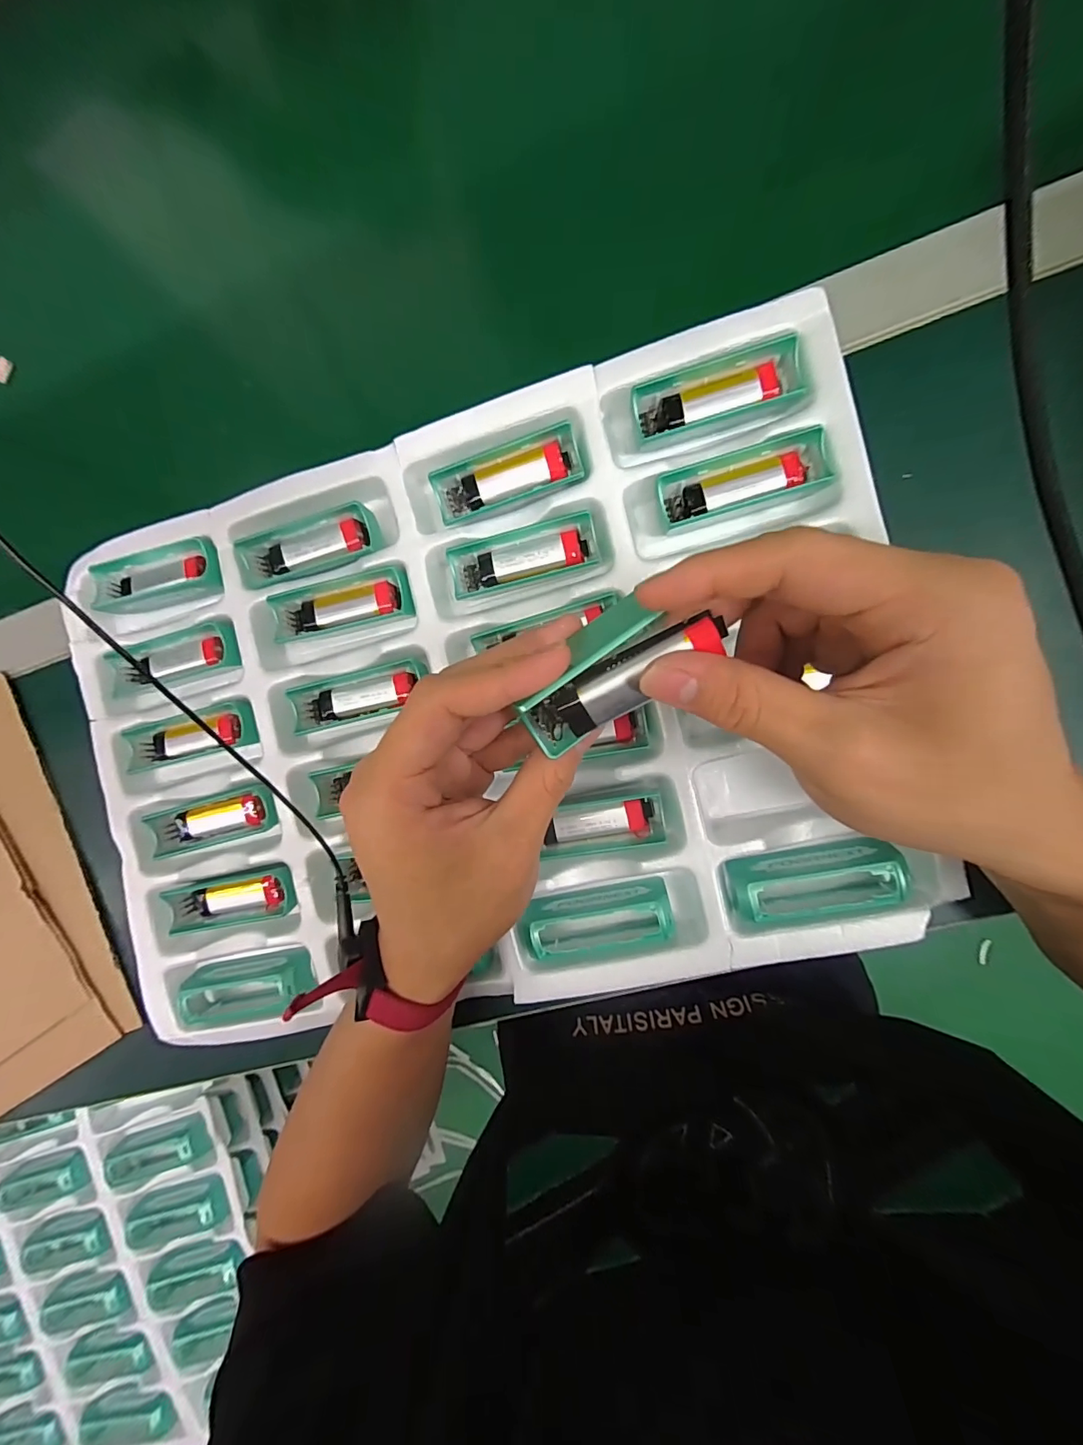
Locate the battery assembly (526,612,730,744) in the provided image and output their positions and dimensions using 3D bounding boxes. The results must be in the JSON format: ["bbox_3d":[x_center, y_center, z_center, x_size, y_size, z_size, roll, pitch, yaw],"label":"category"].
[{"bbox_3d":[0.028,-0.014,0.160,0.067,0.015,0.018,-32,87,15],"label":"battery assembly"}]

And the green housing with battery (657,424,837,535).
[{"bbox_3d":[0.101,-0.121,0.246,0.080,0.017,0.030,-14,90,9],"label":"green housing with battery"}]

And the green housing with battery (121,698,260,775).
[{"bbox_3d":[-0.209,0.007,0.298,0.083,0.020,0.028,-13,90,9],"label":"green housing with battery"}]

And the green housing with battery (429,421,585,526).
[{"bbox_3d":[-0.018,-0.133,0.263,0.079,0.017,0.030,-15,90,9],"label":"green housing with battery"}]

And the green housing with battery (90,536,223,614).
[{"bbox_3d":[-0.232,-0.088,0.294,0.081,0.015,0.036,-7,91,9],"label":"green housing with battery"}]

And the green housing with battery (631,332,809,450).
[{"bbox_3d":[0.087,-0.165,0.244,0.080,0.016,0.029,-12,90,9],"label":"green housing with battery"}]

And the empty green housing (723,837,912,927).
[{"bbox_3d":[0.135,0.080,0.246,0.078,0.025,0.032,-15,90,9],"label":"empty green housing"}]

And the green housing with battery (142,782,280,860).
[{"bbox_3d":[-0.197,0.059,0.298,0.073,0.021,0.029,-15,90,9],"label":"green housing with battery"}]

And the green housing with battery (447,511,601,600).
[{"bbox_3d":[-0.010,-0.089,0.265,0.079,0.019,0.027,-14,90,9],"label":"green housing with battery"}]

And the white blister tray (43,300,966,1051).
[{"bbox_3d":[-0.047,0.000,0.276,0.443,0.028,0.313,-13,90,9],"label":"white blister tray"}]

